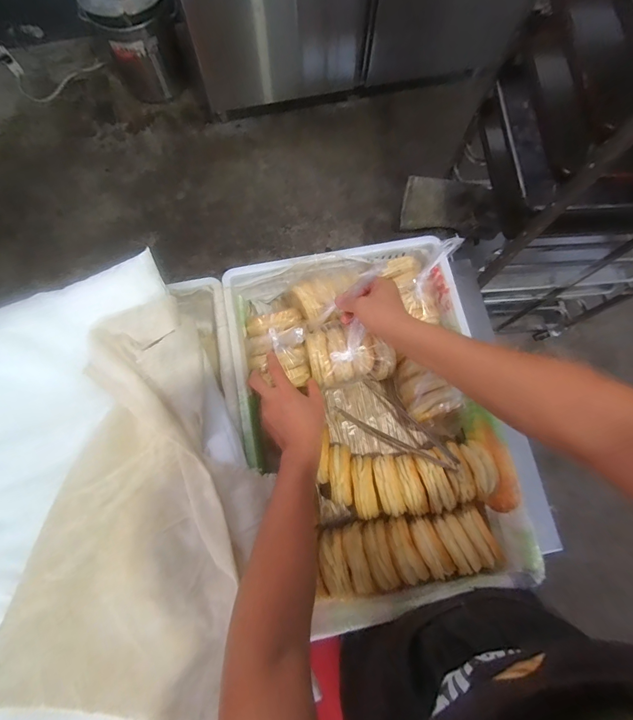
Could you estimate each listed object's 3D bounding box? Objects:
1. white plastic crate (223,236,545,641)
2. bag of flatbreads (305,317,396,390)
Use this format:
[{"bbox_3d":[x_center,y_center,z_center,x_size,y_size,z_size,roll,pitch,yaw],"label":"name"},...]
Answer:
[{"bbox_3d":[0.081,0.097,0.640,0.401,0.128,0.581,-11,77,-4],"label":"white plastic crate"},{"bbox_3d":[0.061,-0.014,0.637,0.144,0.065,0.100,-9,76,-3],"label":"bag of flatbreads"}]

